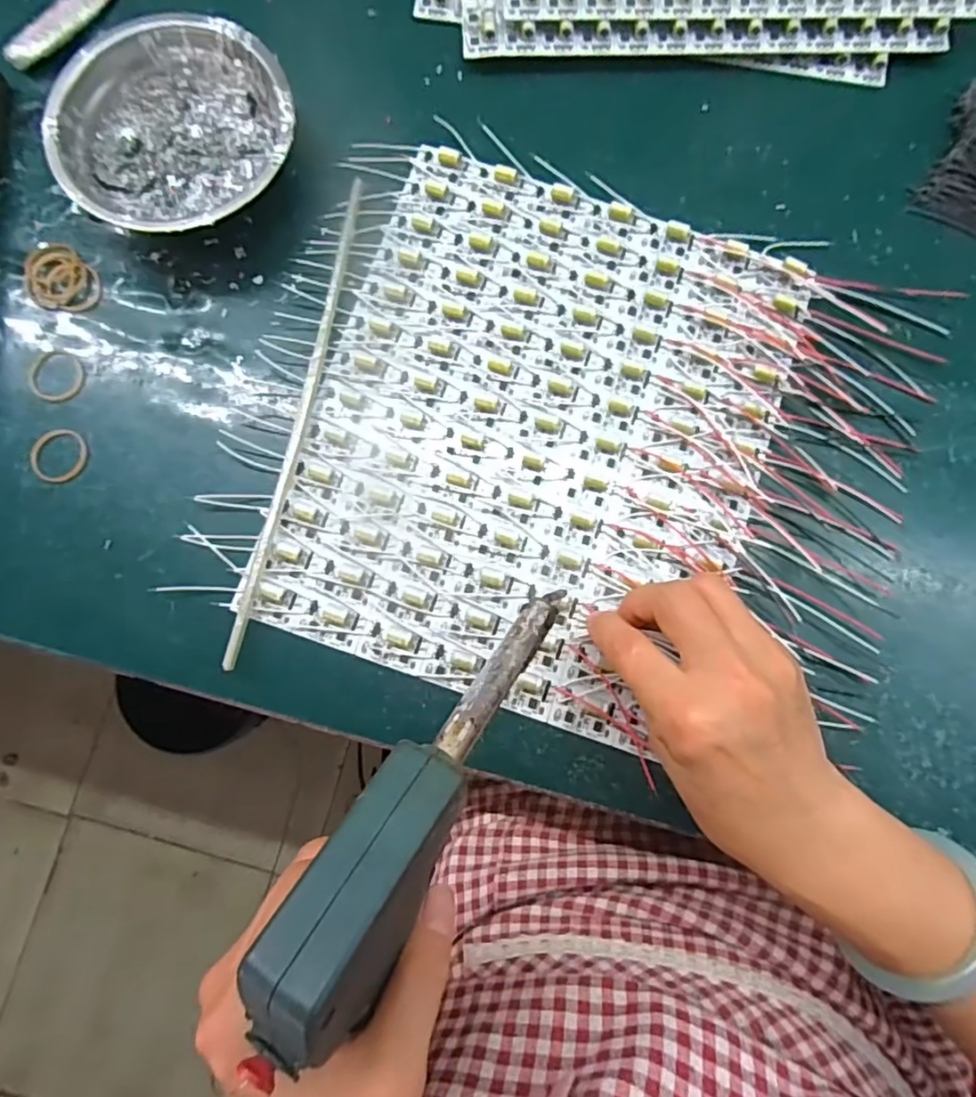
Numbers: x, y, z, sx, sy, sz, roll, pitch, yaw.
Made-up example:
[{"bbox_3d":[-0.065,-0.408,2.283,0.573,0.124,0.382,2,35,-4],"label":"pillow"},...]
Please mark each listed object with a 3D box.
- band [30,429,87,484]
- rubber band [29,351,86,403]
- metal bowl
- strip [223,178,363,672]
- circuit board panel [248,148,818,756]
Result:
[{"bbox_3d":[-0.232,-0.050,0.329,0.029,0.004,0.030,0,81,0],"label":"band"},{"bbox_3d":[-0.238,-0.094,0.336,0.029,0.004,0.029,0,81,0],"label":"rubber band"},{"bbox_3d":[-0.167,-0.224,0.338,0.124,0.038,0.123,0,81,0],"label":"metal bowl"},{"bbox_3d":[-0.101,-0.075,0.329,0.011,0.009,0.276,12,82,1],"label":"strip"},{"bbox_3d":[0.026,-0.065,0.332,0.245,0.008,0.283,18,82,2],"label":"circuit board panel"}]

